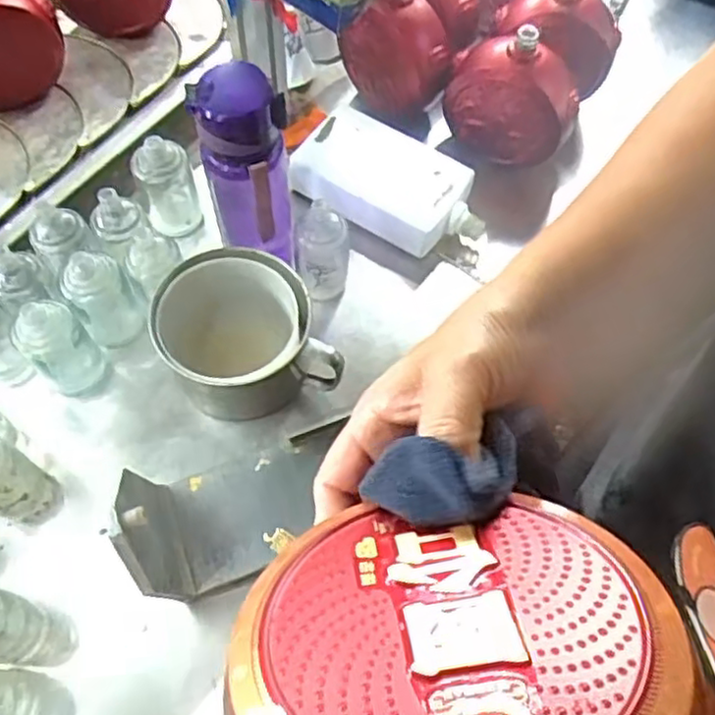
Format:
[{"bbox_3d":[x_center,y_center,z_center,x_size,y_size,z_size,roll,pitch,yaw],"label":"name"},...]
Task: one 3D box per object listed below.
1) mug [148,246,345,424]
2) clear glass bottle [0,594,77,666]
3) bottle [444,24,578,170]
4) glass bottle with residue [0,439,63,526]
[{"bbox_3d":[-0.106,-0.019,0.662,0.142,0.099,0.139,-17,68,-10],"label":"mug"},{"bbox_3d":[-0.271,0.215,0.557,0.059,0.138,0.054,10,66,2],"label":"clear glass bottle"},{"bbox_3d":[0.166,-0.268,0.735,0.097,0.124,0.101,-24,69,-12],"label":"bottle"},{"bbox_3d":[-0.295,0.104,0.597,0.045,0.129,0.048,1,66,-2],"label":"glass bottle with residue"}]

